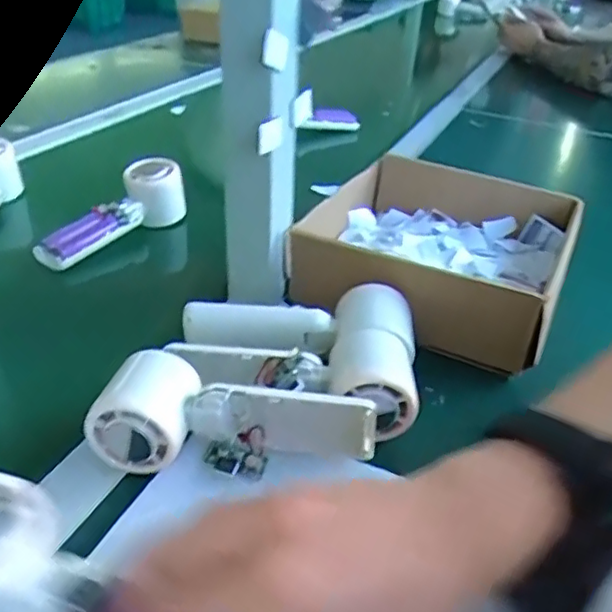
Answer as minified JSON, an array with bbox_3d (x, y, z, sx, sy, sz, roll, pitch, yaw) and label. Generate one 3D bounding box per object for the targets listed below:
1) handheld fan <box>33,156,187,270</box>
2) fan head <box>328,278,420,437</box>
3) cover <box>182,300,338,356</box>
[{"bbox_3d":[-0.193,-0.089,0.608,0.053,0.053,0.164,27,53,31],"label":"handheld fan"},{"bbox_3d":[0.047,0.032,0.419,0.055,0.048,0.107,5,34,3],"label":"fan head"},{"bbox_3d":[-0.036,0.015,0.441,0.109,0.032,0.013,6,34,4],"label":"cover"}]

